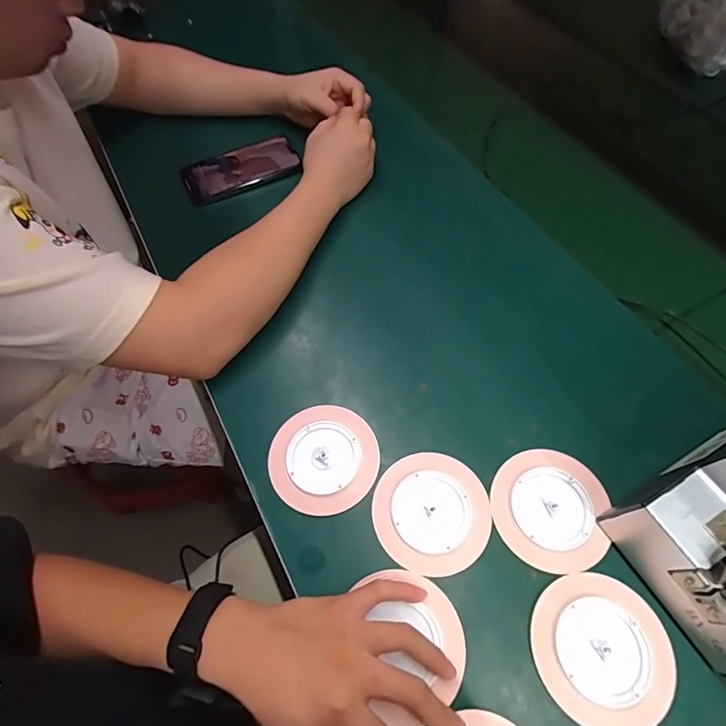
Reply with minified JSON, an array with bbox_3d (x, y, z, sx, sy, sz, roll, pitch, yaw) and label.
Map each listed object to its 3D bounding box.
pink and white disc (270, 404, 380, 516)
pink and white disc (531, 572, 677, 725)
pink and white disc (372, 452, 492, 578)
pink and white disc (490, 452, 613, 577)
[{"bbox_3d":[-0.036,0.088,0.402,0.097,0.005,0.100,0,61,1],"label":"pink and white disc"},{"bbox_3d":[0.182,0.217,0.325,0.097,0.006,0.099,0,61,1],"label":"pink and white disc"},{"bbox_3d":[0.061,0.129,0.374,0.097,0.005,0.100,0,61,1],"label":"pink and white disc"},{"bbox_3d":[0.163,0.127,0.374,0.096,0.004,0.100,0,61,1],"label":"pink and white disc"}]

